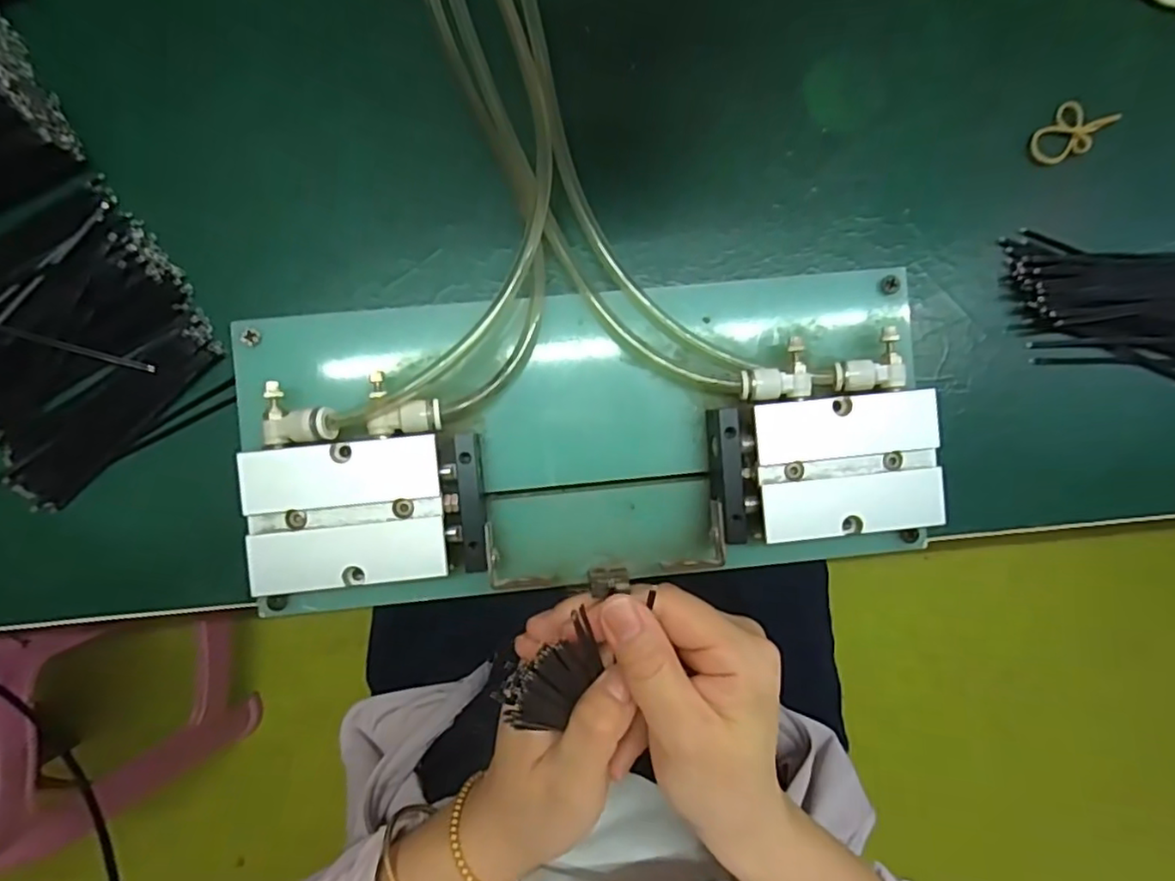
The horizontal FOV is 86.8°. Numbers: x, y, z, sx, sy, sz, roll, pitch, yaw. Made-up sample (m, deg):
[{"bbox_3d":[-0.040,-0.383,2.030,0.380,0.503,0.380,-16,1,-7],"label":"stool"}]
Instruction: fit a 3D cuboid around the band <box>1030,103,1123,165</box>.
[{"bbox_3d":[0.215,-0.137,0.277,0.022,0.004,0.035,44,96,5],"label":"band"}]

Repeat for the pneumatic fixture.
[{"bbox_3d":[0.002,-0.001,0.253,0.264,0.034,0.113,-6,91,-2],"label":"pneumatic fixture"}]

